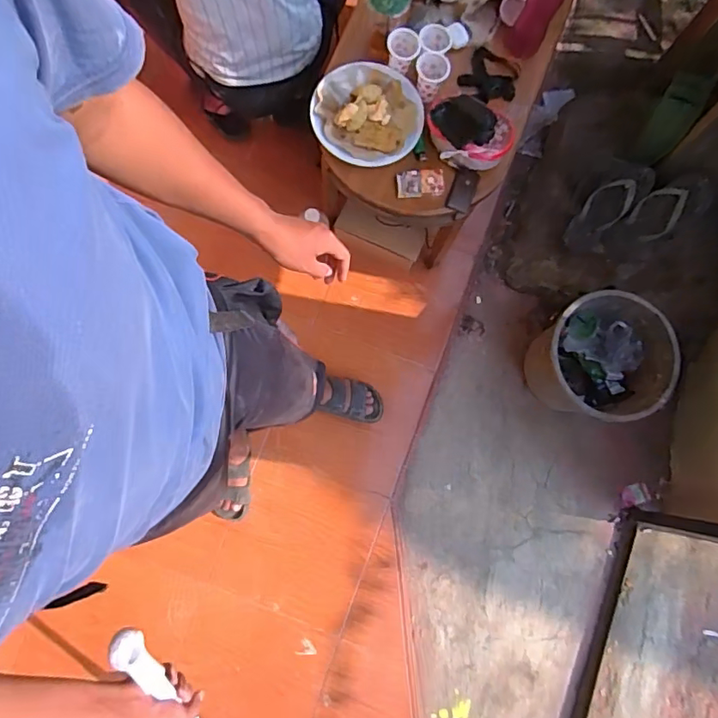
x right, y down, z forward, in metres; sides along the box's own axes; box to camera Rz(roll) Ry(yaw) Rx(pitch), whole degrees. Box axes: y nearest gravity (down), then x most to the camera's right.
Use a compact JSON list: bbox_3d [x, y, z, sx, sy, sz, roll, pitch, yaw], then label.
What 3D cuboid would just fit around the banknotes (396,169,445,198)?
[{"bbox_3d":[0.138,-0.391,1.152,0.111,0.009,0.064,-7,84,-10],"label":"banknotes"}]

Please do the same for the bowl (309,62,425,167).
[{"bbox_3d":[0.018,-0.542,1.163,0.237,0.048,0.231,0,80,-1],"label":"bowl"}]

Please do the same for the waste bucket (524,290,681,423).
[{"bbox_3d":[0.680,0.004,1.489,0.300,0.298,0.323,0,80,-3],"label":"waste bucket"}]

